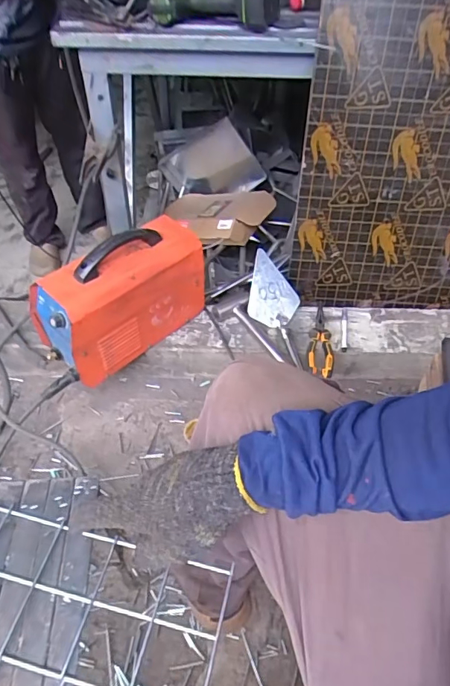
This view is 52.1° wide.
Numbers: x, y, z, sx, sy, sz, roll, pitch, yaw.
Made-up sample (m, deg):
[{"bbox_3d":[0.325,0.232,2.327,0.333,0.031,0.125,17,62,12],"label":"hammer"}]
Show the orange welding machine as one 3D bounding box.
[{"bbox_3d":[-0.204,-0.100,0.930,0.323,0.225,0.151,-32,56,-29],"label":"orange welding machine"}]

